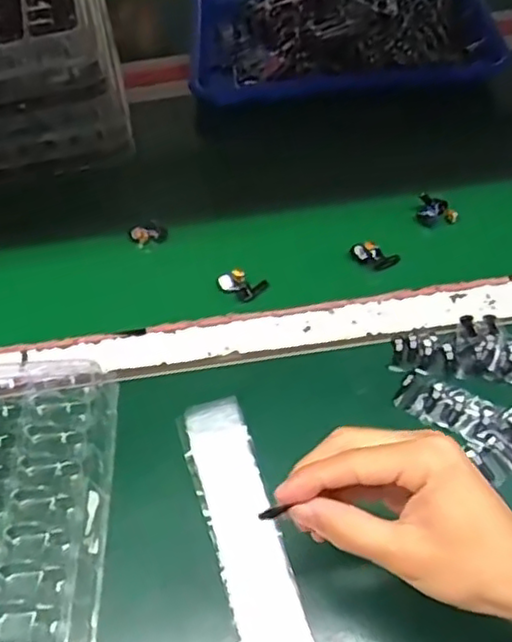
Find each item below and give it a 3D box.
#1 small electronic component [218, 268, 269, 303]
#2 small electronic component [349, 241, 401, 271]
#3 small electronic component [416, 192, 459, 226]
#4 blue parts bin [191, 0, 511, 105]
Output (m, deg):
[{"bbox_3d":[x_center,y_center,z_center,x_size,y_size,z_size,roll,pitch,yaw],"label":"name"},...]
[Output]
[{"bbox_3d":[-0.013,-0.031,0.557,0.041,0.013,0.025,8,56,10],"label":"small electronic component"},{"bbox_3d":[0.102,-0.057,0.563,0.041,0.017,0.016,21,59,18],"label":"small electronic component"},{"bbox_3d":[0.165,-0.100,0.591,0.035,0.018,0.022,11,57,12],"label":"small electronic component"},{"bbox_3d":[0.094,-0.342,0.734,0.325,0.070,0.227,-3,55,3],"label":"blue parts bin"}]

